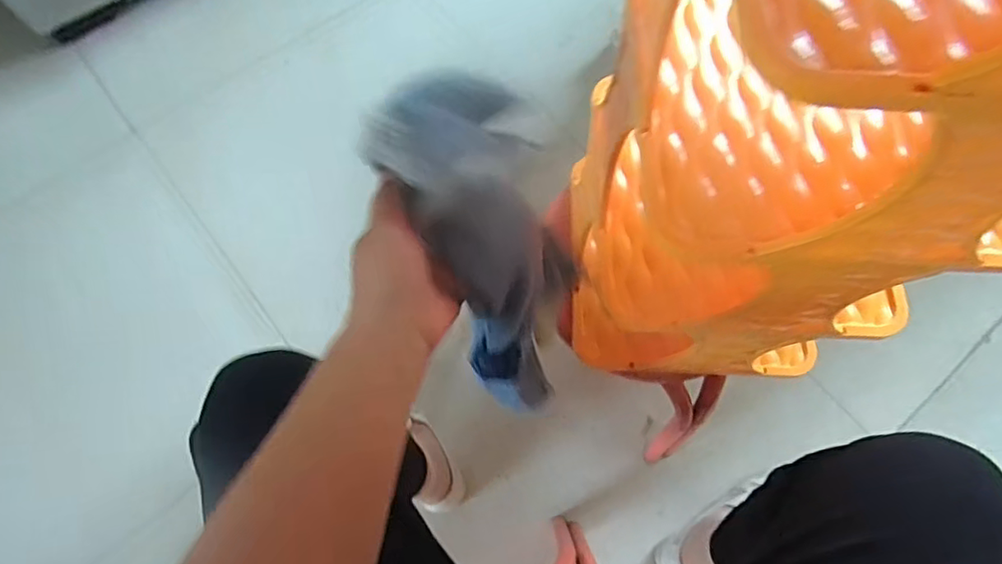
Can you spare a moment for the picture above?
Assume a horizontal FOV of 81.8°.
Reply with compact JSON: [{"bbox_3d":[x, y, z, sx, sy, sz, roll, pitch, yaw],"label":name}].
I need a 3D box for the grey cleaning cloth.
[{"bbox_3d":[-0.003,-0.019,0.396,0.098,0.048,0.240,-25,116,-10],"label":"grey cleaning cloth"}]

